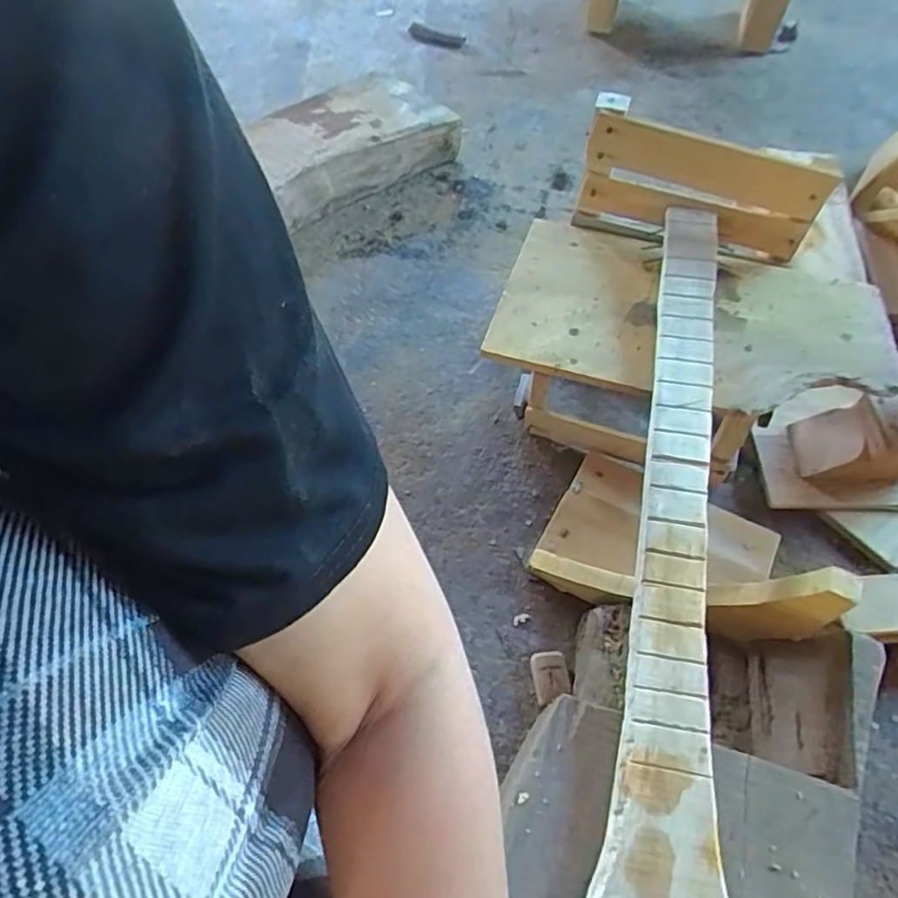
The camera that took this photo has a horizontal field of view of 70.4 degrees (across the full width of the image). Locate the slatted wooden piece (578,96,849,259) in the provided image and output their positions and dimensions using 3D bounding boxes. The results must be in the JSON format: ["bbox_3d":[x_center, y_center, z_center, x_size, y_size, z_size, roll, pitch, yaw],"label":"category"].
[{"bbox_3d":[0.223,-0.228,0.566,0.205,0.114,0.029,16,61,10],"label":"slatted wooden piece"}]

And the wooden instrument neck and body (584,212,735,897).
[{"bbox_3d":[0.160,0.081,0.423,0.111,0.030,0.651,12,60,6],"label":"wooden instrument neck and body"}]

